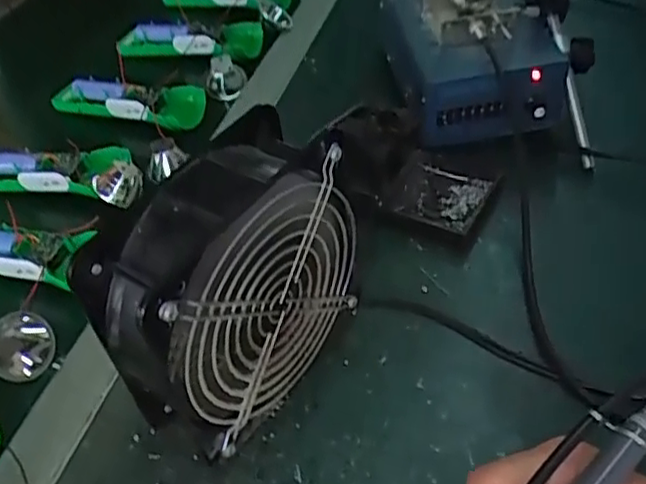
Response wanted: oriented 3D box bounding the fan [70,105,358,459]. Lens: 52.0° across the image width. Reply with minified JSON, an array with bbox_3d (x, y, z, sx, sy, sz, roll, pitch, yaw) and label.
[{"bbox_3d":[-0.043,0.029,0.352,0.056,0.151,0.141,26,54,30],"label":"fan"}]

